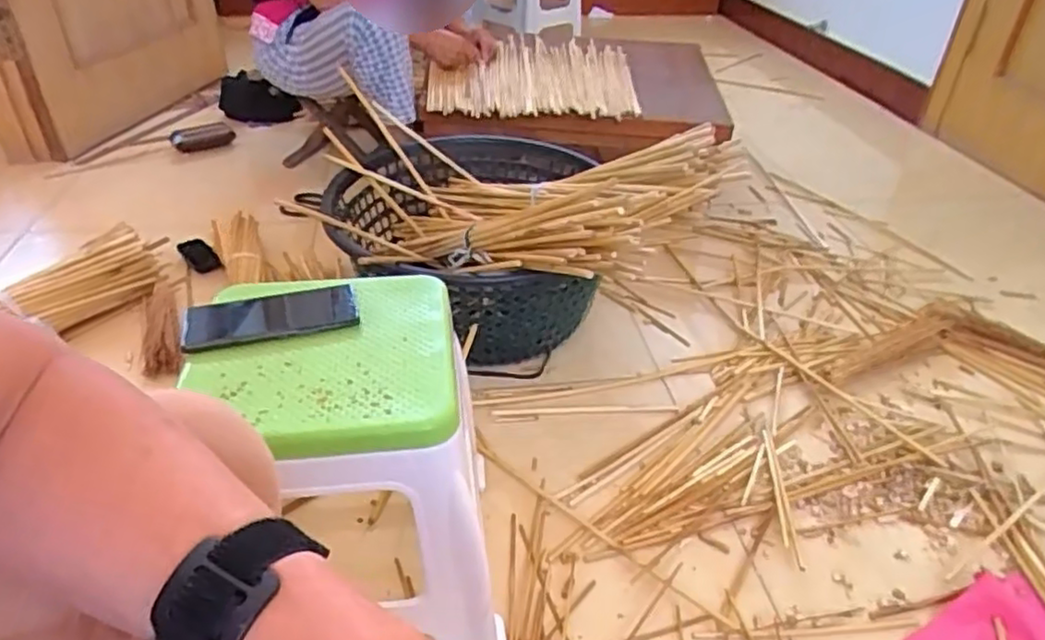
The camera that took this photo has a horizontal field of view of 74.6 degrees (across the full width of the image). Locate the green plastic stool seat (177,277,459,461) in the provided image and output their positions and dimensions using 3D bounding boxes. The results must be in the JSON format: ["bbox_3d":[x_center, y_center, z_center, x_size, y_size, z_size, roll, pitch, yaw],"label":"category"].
[{"bbox_3d":[-0.184,0.035,0.644,0.234,0.026,0.240,-4,35,-12],"label":"green plastic stool seat"}]

